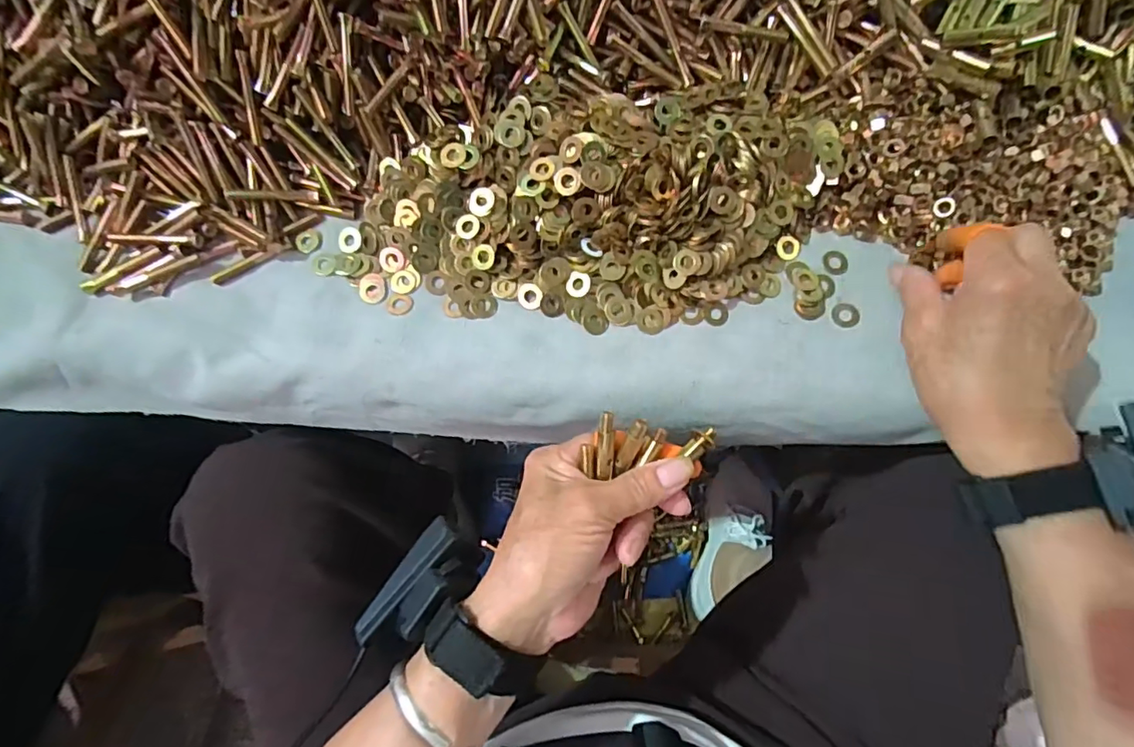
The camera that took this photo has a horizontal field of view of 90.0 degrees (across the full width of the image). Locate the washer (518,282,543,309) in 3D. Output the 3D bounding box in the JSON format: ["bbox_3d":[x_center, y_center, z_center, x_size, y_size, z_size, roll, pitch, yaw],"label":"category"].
[{"bbox_3d":[-0.025,-0.051,0.376,0.016,0.005,0.017,0,77,-1],"label":"washer"}]

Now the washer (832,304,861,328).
[{"bbox_3d":[0.181,-0.038,0.367,0.018,0.004,0.017,0,77,-1],"label":"washer"}]

